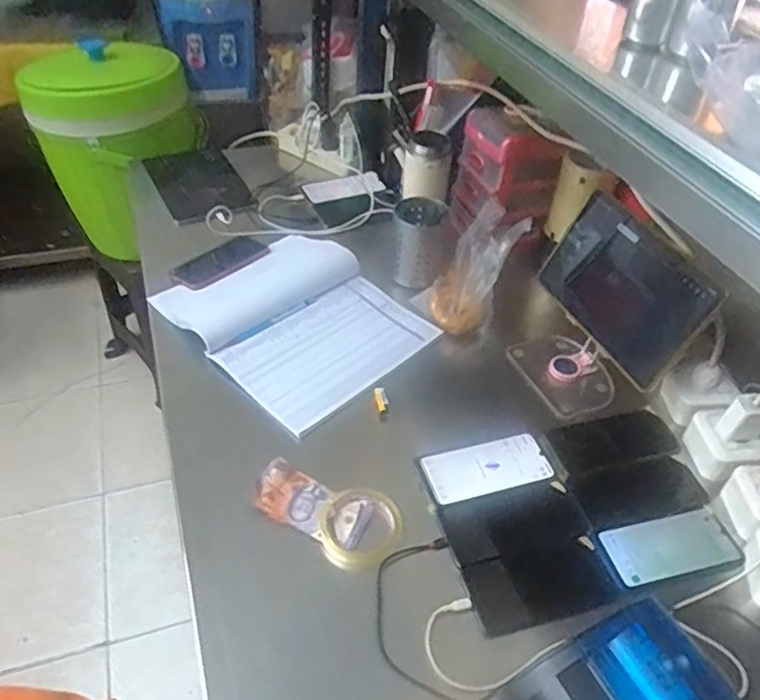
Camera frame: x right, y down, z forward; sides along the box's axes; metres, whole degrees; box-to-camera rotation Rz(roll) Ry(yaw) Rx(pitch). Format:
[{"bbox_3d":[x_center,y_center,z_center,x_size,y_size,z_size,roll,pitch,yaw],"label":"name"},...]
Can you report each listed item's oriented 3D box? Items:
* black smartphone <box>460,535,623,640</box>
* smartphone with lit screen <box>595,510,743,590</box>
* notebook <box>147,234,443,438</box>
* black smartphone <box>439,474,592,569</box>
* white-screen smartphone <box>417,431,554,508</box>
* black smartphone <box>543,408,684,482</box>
[{"bbox_3d":[0.179,0.258,0.706,0.161,0.009,0.081,-9,47,-14],"label":"black smartphone"},{"bbox_3d":[0.341,0.231,0.743,0.161,0.015,0.080,-8,47,-13],"label":"smartphone with lit screen"},{"bbox_3d":[-0.127,-0.054,0.990,0.305,0.027,0.350,-32,56,-31],"label":"notebook"},{"bbox_3d":[0.160,0.205,0.762,0.172,0.004,0.082,-11,47,-15],"label":"black smartphone"},{"bbox_3d":[0.137,0.150,0.811,0.161,0.007,0.075,-11,47,-16],"label":"white-screen smartphone"},{"bbox_3d":[0.309,0.125,0.857,0.171,0.012,0.078,-11,43,-8],"label":"black smartphone"}]

